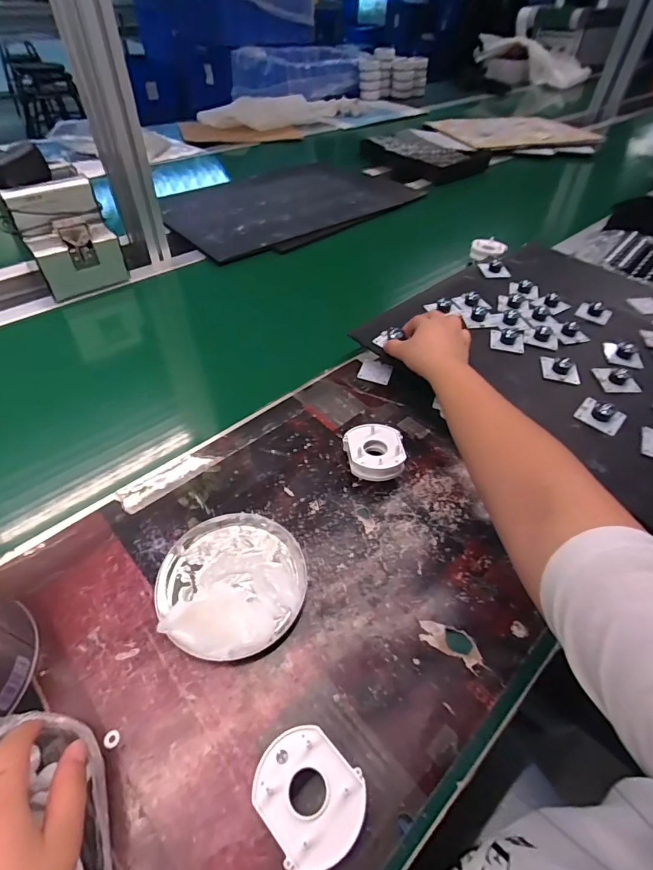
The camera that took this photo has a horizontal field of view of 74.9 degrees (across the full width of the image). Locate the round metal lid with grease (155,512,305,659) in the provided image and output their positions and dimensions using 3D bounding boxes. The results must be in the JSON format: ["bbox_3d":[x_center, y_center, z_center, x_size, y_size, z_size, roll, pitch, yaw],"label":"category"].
[{"bbox_3d":[-0.084,0.125,0.375,0.129,0.028,0.123,2,49,-2],"label":"round metal lid with grease"}]

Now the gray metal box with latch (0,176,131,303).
[{"bbox_3d":[-0.407,-0.311,0.677,0.126,0.136,0.082,-32,58,-27],"label":"gray metal box with latch"}]

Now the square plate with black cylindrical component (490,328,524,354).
[{"bbox_3d":[0.247,-0.134,0.576,0.044,0.012,0.047,15,50,9],"label":"square plate with black cylindrical component"}]

